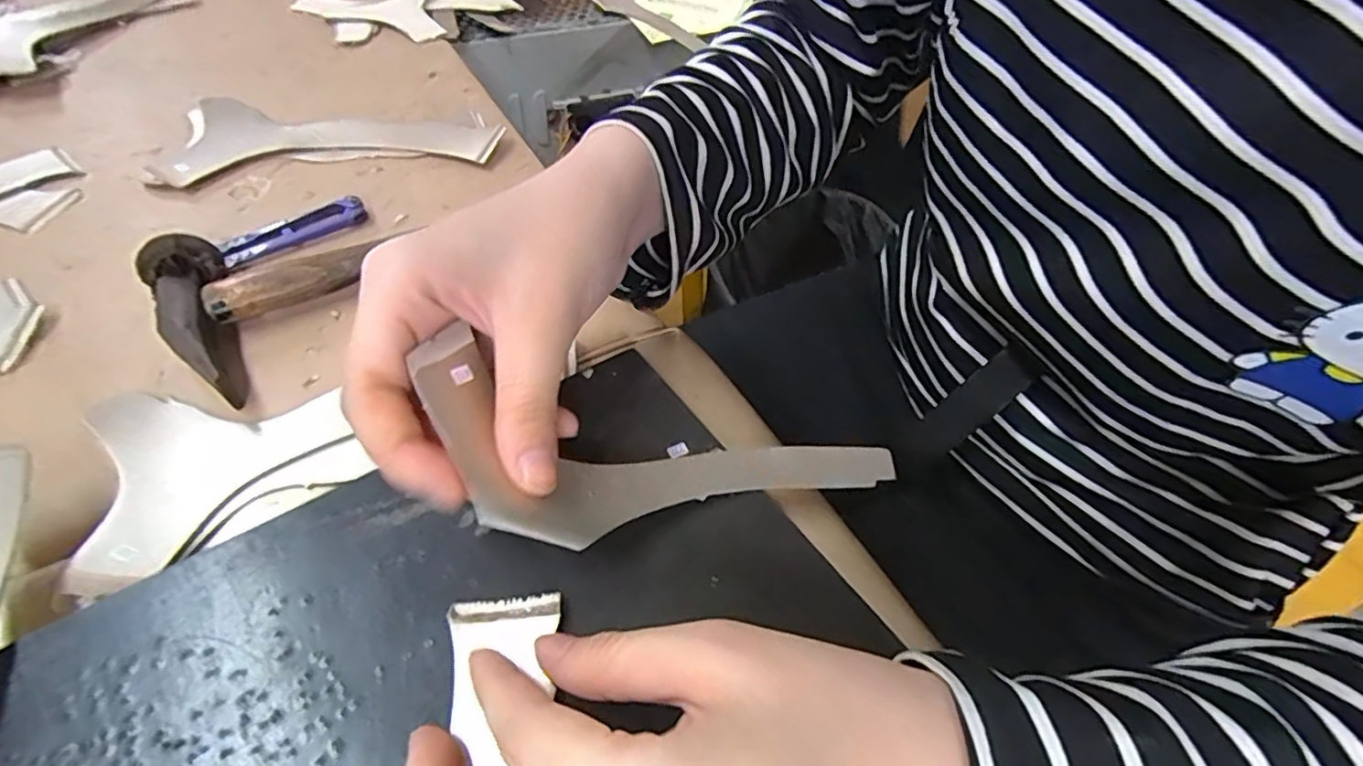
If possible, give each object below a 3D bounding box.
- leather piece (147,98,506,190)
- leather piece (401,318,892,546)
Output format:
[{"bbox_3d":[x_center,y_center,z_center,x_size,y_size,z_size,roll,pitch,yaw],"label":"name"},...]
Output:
[{"bbox_3d":[-0.217,-0.160,0.397,0.194,0.010,0.091,-5,52,-10],"label":"leather piece"},{"bbox_3d":[0.000,0.026,0.222,0.178,0.023,0.062,9,47,-28],"label":"leather piece"}]

